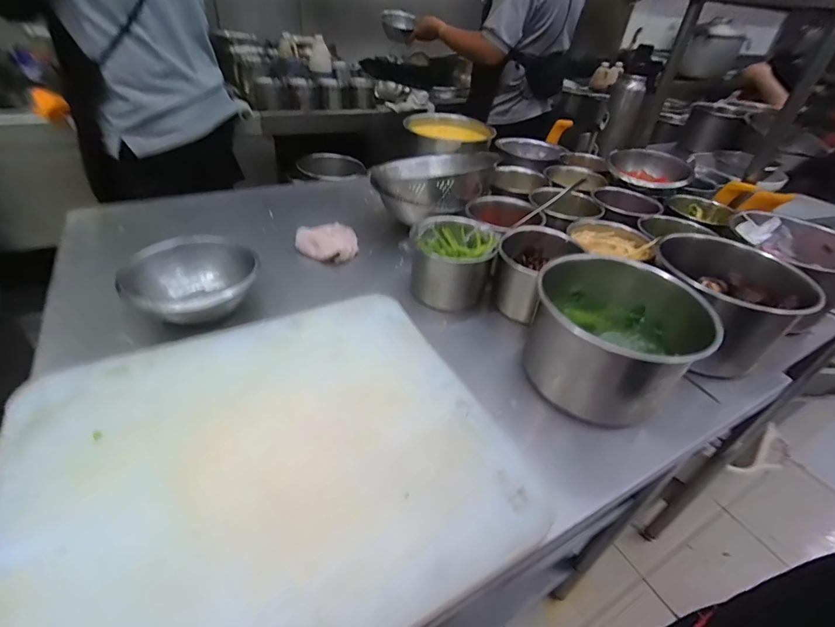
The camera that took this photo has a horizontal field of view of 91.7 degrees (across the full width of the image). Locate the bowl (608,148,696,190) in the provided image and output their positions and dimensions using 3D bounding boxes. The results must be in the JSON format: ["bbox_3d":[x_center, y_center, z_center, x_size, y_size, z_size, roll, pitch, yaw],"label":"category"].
[{"bbox_3d":[0.427,-0.264,0.759,0.155,0.045,0.135,25,41,22],"label":"bowl"}]

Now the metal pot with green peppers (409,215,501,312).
[{"bbox_3d":[0.048,-0.074,0.576,0.111,0.096,0.109,4,38,-3],"label":"metal pot with green peppers"}]

